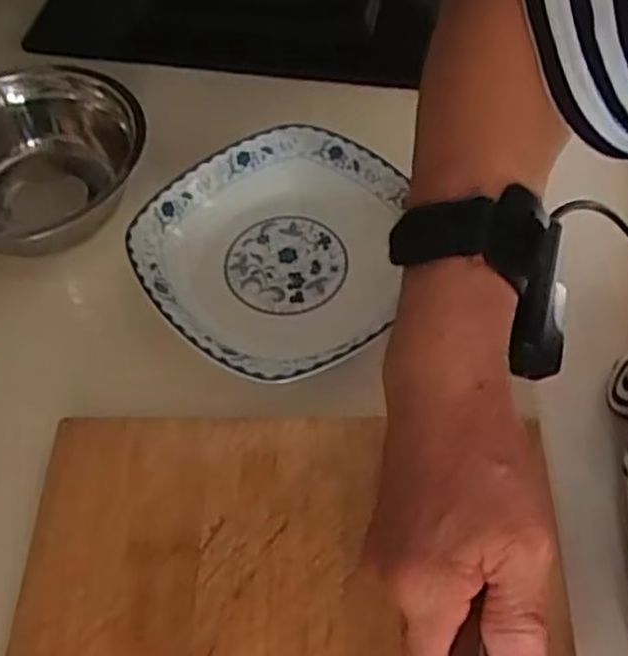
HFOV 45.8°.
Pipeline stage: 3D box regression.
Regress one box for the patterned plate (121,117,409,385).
[{"bbox_3d":[-0.022,-0.053,0.504,0.170,0.034,0.188,34,65,22],"label":"patterned plate"}]

